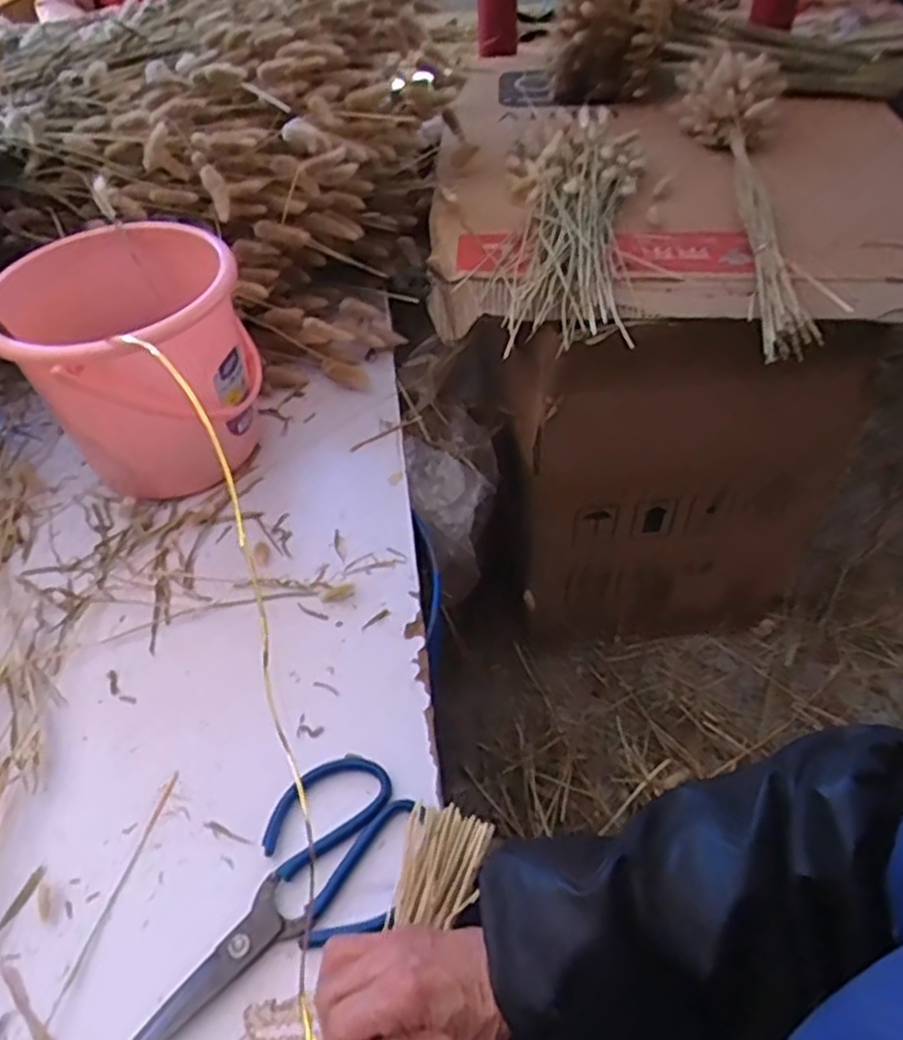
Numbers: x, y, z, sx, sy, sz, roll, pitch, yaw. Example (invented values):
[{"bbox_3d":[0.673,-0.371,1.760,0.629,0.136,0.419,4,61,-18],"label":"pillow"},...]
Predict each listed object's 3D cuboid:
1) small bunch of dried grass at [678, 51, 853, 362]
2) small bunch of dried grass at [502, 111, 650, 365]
[{"bbox_3d":[0.322,-0.362,0.760,0.087,0.116,0.500,-1,47,4],"label":"small bunch of dried grass"},{"bbox_3d":[0.131,-0.325,0.777,0.161,0.078,0.405,3,48,7],"label":"small bunch of dried grass"}]

